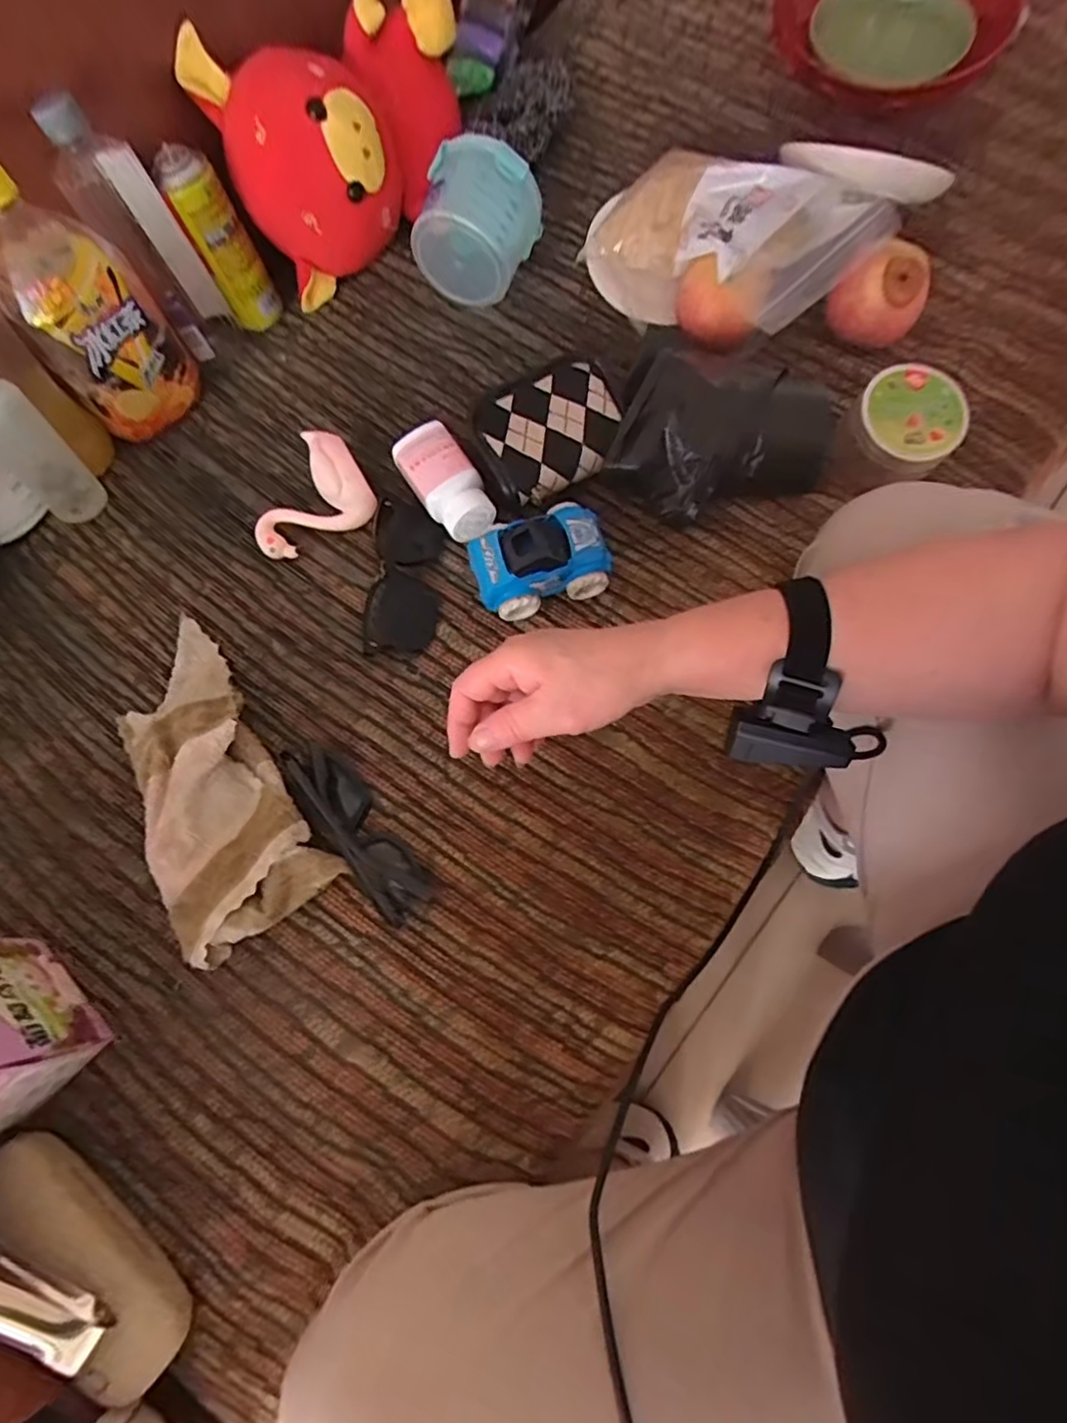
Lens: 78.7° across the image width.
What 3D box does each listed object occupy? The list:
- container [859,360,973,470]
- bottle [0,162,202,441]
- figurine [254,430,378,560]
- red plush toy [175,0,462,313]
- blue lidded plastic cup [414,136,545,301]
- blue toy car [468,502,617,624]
[{"bbox_3d":[0.301,-0.230,0.523,0.086,0.046,0.077,-40,75,-8],"label":"container"},{"bbox_3d":[-0.362,-0.325,0.523,0.106,0.184,0.090,-32,75,-8],"label":"bottle"},{"bbox_3d":[-0.190,-0.179,0.542,0.101,0.051,0.068,-26,74,-7],"label":"figurine"},{"bbox_3d":[-0.161,-0.506,0.588,0.223,0.189,0.130,-22,32,0],"label":"red plush toy"},{"bbox_3d":[-0.051,-0.430,0.578,0.084,0.102,0.086,25,76,10],"label":"blue lidded plastic cup"},{"bbox_3d":[0.005,-0.119,0.510,0.103,0.044,0.066,-18,73,-4],"label":"blue toy car"}]

